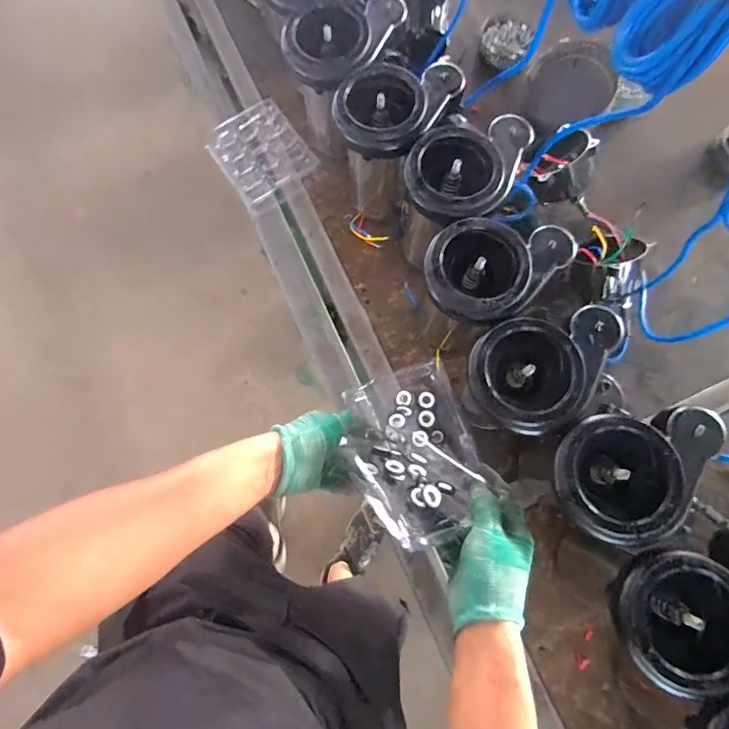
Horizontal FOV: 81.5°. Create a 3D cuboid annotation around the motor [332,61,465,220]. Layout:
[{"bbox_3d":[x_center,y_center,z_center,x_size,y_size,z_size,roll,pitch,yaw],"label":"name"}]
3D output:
[{"bbox_3d":[0.038,-0.310,0.603,0.127,0.185,0.146,28,78,9],"label":"motor"}]

